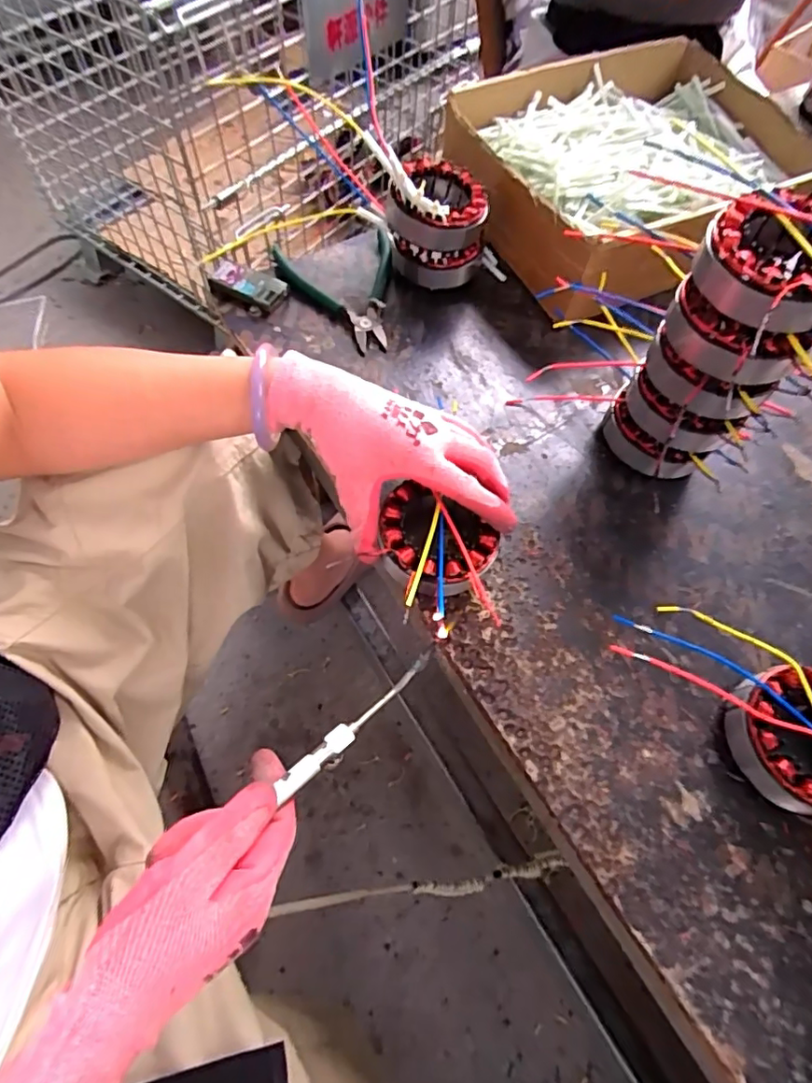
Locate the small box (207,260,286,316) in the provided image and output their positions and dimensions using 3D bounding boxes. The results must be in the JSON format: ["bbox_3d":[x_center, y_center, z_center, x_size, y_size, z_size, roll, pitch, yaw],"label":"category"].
[{"bbox_3d":[-0.148,-0.240,0.521,0.071,0.020,0.034,22,65,8],"label":"small box"}]

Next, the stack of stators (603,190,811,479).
[{"bbox_3d":[0.213,-0.124,0.393,0.088,0.195,0.086,35,67,13],"label":"stack of stators"}]

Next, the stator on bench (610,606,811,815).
[{"bbox_3d":[0.232,0.119,0.357,0.111,0.045,0.210,-39,72,-20],"label":"stator on bench"}]

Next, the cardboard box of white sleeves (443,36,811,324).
[{"bbox_3d":[0.235,-0.371,0.570,0.339,0.095,0.278,-23,67,-14],"label":"cardboard box of white sleeves"}]

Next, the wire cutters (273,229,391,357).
[{"bbox_3d":[-0.052,-0.234,0.523,0.109,0.015,0.136,-17,66,-11],"label":"wire cutters"}]

